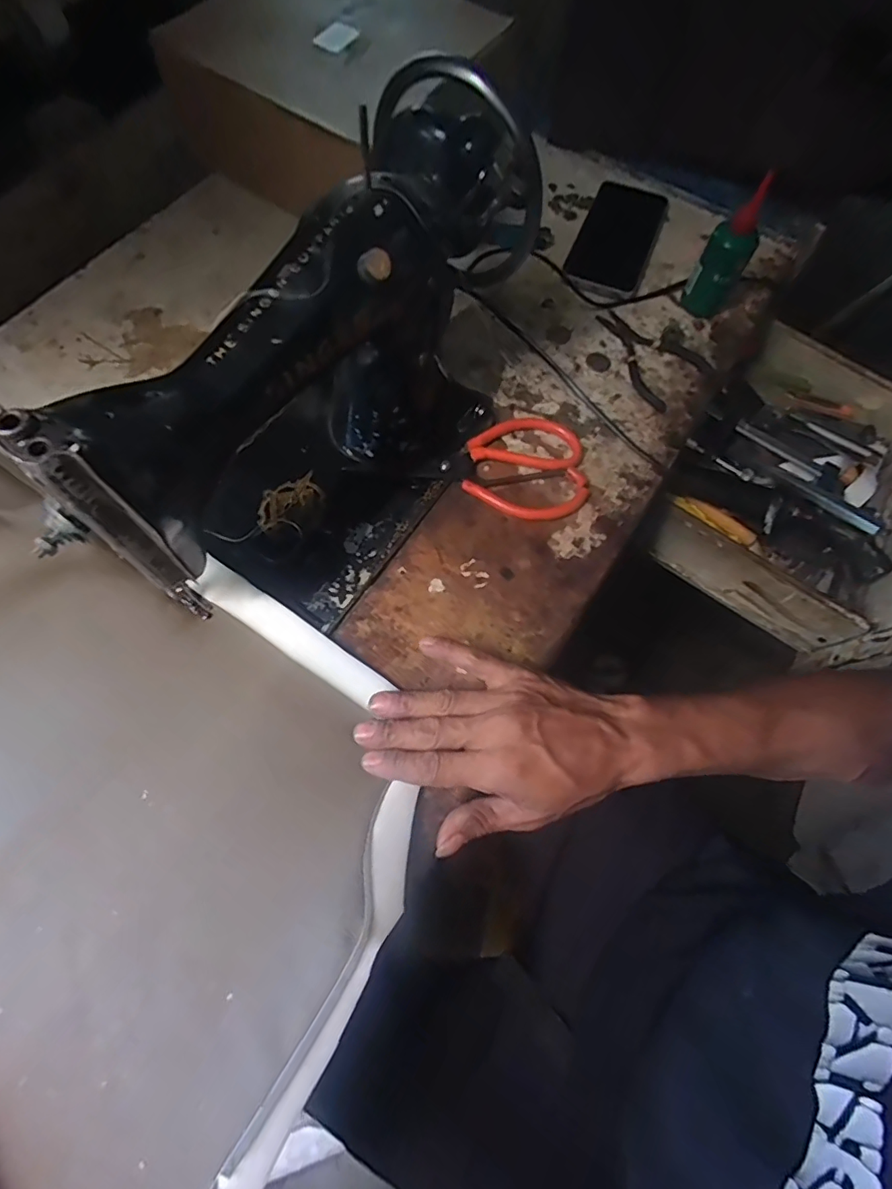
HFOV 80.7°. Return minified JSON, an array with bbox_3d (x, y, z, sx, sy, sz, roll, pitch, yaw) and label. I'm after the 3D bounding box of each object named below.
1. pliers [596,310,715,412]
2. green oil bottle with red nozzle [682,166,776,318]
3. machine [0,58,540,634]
[{"bbox_3d":[0.192,-0.235,0.510,0.080,0.009,0.115,-37,73,-17],"label":"pliers"},{"bbox_3d":[0.259,-0.314,0.484,0.041,0.122,0.045,28,68,9],"label":"green oil bottle with red nozzle"},{"bbox_3d":[-0.080,-0.139,0.356,0.149,0.197,0.330,34,68,10],"label":"machine"}]

